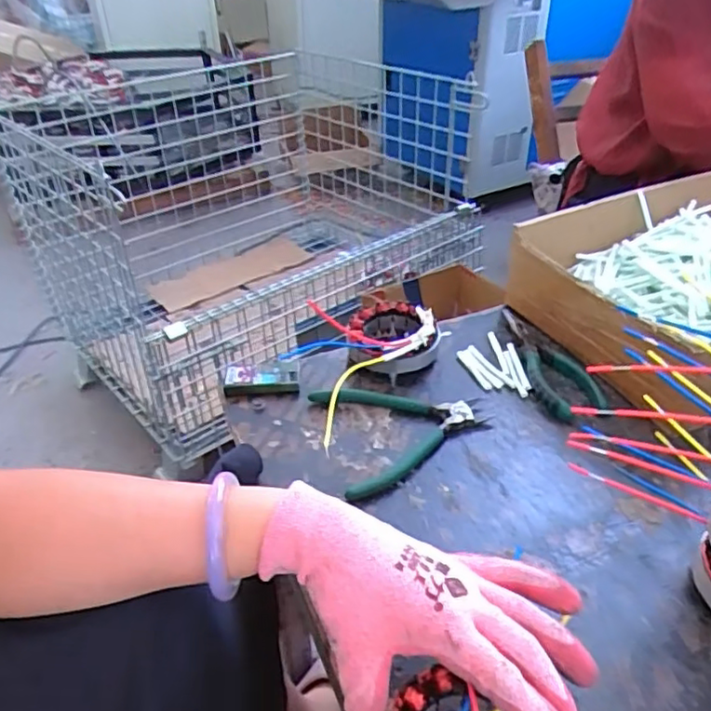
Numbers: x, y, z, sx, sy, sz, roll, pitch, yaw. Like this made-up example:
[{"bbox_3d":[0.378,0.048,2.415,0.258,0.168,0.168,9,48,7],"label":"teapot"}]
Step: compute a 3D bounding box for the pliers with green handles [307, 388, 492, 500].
[{"bbox_3d":[0.043,0.057,0.528,0.137,0.012,0.114,-13,37,-15],"label":"pliers with green handles"}]

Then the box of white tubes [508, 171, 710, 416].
[{"bbox_3d":[0.364,-0.082,0.627,0.363,0.086,0.232,-14,38,-17],"label":"box of white tubes"}]

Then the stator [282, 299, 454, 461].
[{"bbox_3d":[-0.004,-0.010,0.593,0.154,0.041,0.128,-26,43,-30],"label":"stator"}]

